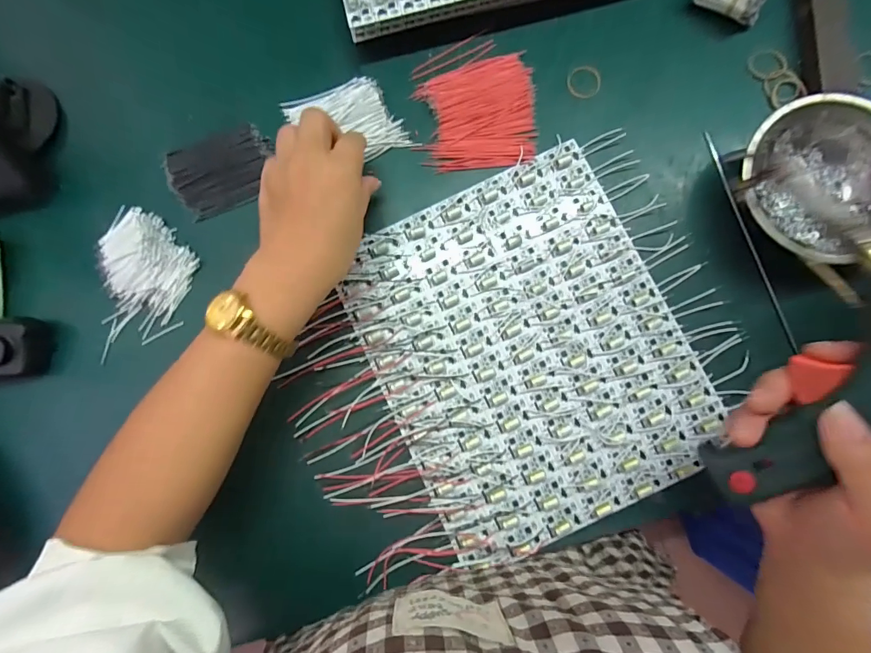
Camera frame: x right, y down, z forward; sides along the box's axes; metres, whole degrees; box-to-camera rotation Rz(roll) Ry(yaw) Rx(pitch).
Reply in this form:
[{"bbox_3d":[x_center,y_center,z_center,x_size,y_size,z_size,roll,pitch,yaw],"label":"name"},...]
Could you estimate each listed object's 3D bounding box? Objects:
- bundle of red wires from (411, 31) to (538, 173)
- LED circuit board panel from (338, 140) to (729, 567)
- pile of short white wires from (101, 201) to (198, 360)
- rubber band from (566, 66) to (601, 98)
[{"bbox_3d":[0.035,-0.197,0.354,0.100,0.009,0.118,-2,84,1],"label":"bundle of red wires"},{"bbox_3d":[0.074,0.017,0.333,0.237,0.008,0.282,-25,84,-1],"label":"LED circuit board panel"},{"bbox_3d":[-0.254,-0.038,0.349,0.081,0.017,0.119,16,85,3],"label":"pile of short white wires"},{"bbox_3d":[0.131,-0.217,0.359,0.029,0.004,0.030,9,84,2],"label":"rubber band"}]

